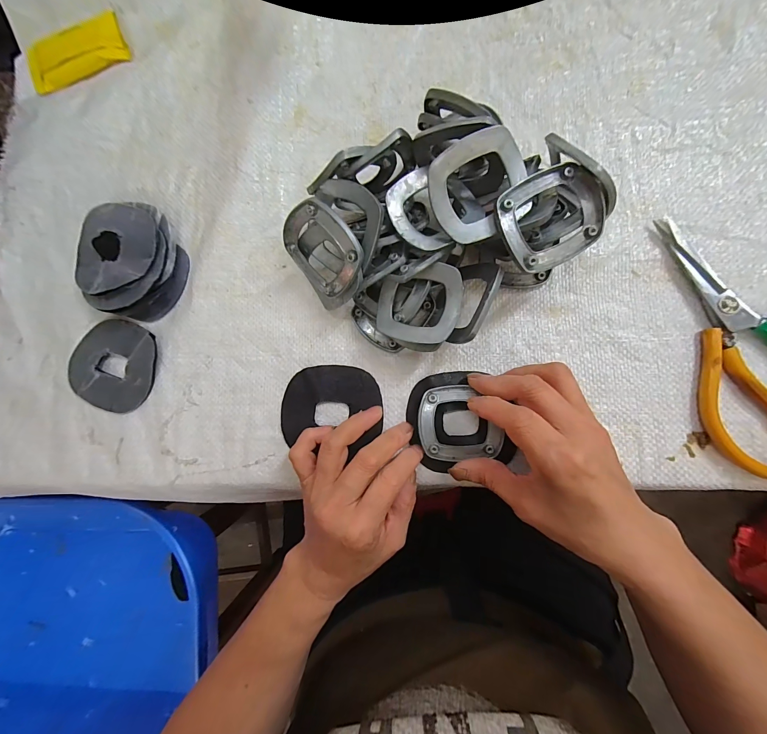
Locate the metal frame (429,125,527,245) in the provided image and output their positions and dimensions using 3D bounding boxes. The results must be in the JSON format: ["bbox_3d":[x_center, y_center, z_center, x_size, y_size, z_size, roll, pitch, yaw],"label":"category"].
[{"bbox_3d":[0.061,-0.112,0.201,0.061,0.006,0.058,-25,103,3],"label":"metal frame"}]

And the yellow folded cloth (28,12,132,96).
[{"bbox_3d":[-0.302,-0.303,0.314,0.100,0.011,0.049,-21,83,5],"label":"yellow folded cloth"}]

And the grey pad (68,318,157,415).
[{"bbox_3d":[-0.236,-0.002,0.282,0.083,0.007,0.075,22,88,8],"label":"grey pad"}]

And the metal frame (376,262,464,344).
[{"bbox_3d":[0.024,-0.044,0.229,0.061,0.008,0.054,1,86,22],"label":"metal frame"}]

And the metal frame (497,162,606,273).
[{"bbox_3d":[0.103,-0.093,0.200,0.060,0.008,0.056,-23,96,6],"label":"metal frame"}]

